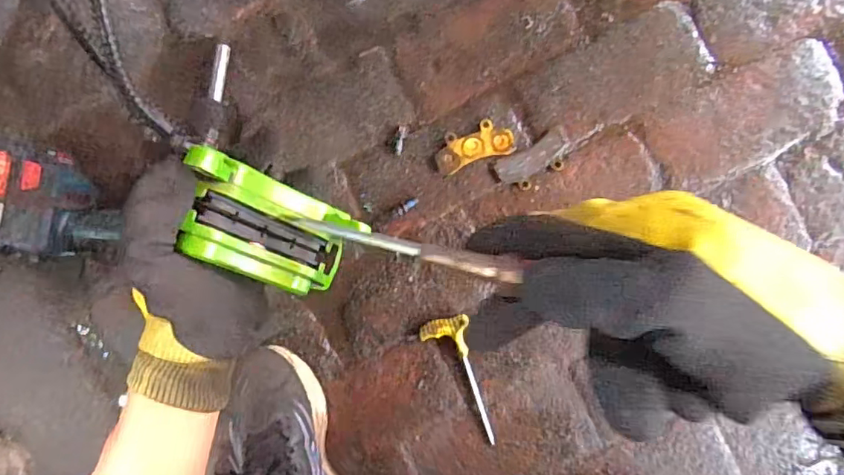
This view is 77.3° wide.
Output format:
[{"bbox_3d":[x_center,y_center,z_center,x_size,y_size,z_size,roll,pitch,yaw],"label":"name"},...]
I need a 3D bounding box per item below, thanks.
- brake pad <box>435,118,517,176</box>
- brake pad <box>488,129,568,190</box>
[{"bbox_3d":[0.055,-0.099,0.570,0.085,0.005,0.041,-18,91,5],"label":"brake pad"},{"bbox_3d":[0.118,-0.080,0.563,0.084,0.010,0.040,-30,90,5],"label":"brake pad"}]

